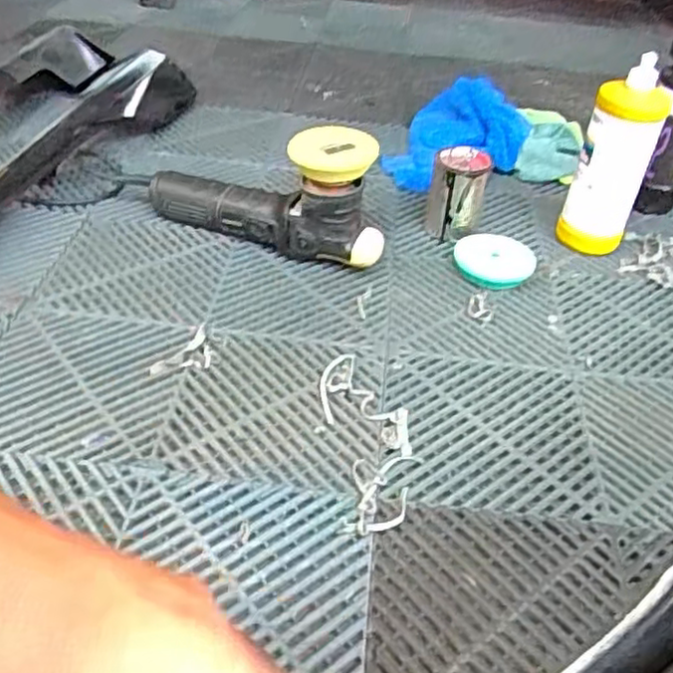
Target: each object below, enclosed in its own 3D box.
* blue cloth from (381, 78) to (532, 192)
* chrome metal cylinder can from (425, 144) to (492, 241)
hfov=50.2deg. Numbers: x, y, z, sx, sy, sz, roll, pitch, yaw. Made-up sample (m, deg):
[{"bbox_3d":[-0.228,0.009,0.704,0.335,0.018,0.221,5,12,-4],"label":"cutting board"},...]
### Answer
[{"bbox_3d":[0.200,-0.318,1.130,0.185,0.034,0.274,12,53,22],"label":"blue cloth"},{"bbox_3d":[0.157,-0.185,0.942,0.072,0.101,0.070,12,40,9],"label":"chrome metal cylinder can"}]

